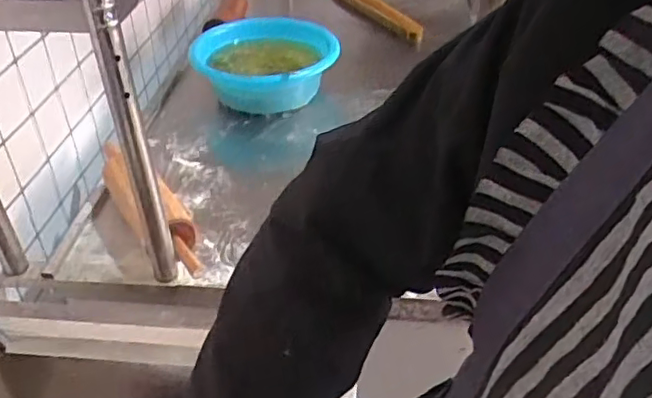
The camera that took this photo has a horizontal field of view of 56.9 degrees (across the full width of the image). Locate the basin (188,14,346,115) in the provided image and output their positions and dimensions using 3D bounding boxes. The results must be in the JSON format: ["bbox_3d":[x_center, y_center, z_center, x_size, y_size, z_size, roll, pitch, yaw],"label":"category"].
[{"bbox_3d":[-0.137,-0.317,1.424,0.326,0.120,0.326,-12,40,-15],"label":"basin"}]

